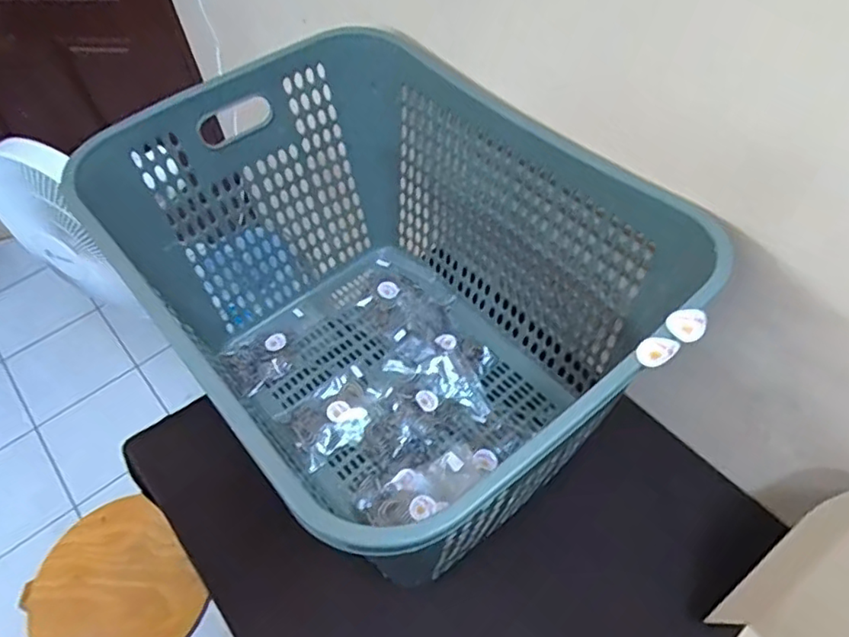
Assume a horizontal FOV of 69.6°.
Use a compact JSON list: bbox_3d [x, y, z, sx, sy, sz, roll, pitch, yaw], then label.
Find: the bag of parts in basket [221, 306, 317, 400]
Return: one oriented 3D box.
[{"bbox_3d":[-0.215,0.044,0.859,0.132,0.017,0.089,-35,57,-19],"label":"bag of parts in basket"}]

